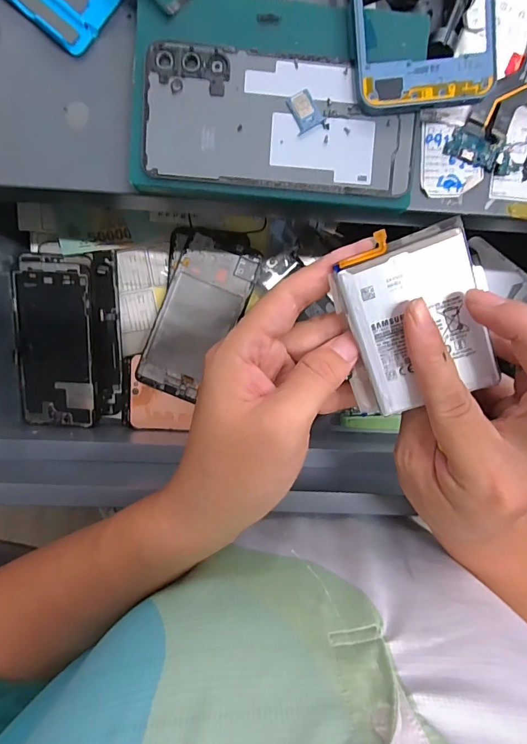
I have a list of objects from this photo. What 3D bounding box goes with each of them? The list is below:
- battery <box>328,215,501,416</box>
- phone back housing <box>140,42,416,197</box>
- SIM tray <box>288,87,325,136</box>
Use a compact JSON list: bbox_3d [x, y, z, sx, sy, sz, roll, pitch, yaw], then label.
[{"bbox_3d":[0.074,-0.025,0.212,0.069,0.010,0.084,-17,101,11],"label":"battery"},{"bbox_3d":[0.010,-0.143,0.235,0.153,0.004,0.069,3,96,-3],"label":"phone back housing"},{"bbox_3d":[0.024,-0.149,0.233,0.016,0.004,0.021,-28,97,1],"label":"SIM tray"}]

